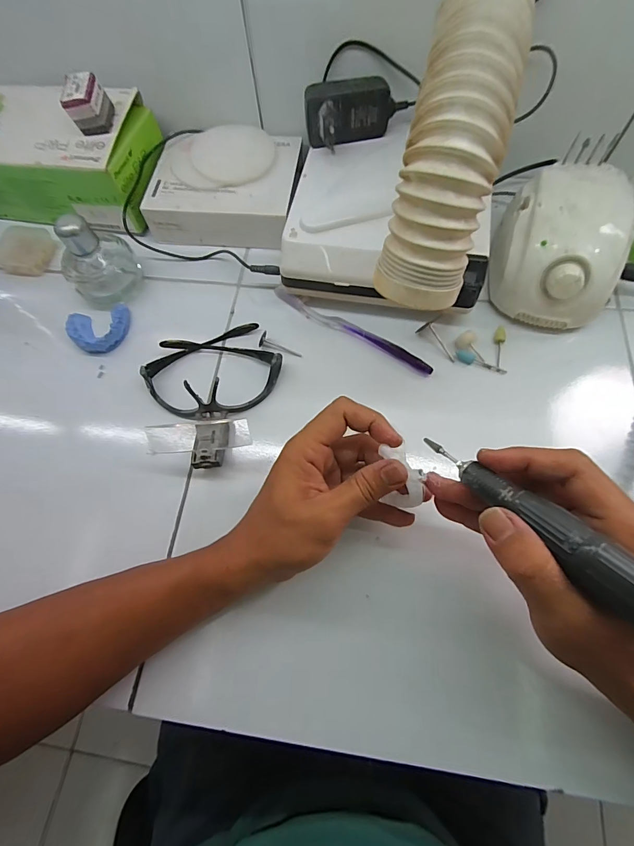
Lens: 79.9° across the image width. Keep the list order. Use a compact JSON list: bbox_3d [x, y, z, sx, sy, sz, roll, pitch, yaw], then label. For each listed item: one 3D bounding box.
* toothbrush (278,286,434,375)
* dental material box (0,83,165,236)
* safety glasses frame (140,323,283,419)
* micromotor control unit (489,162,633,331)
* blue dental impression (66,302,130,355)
[{"bbox_3d":[0.033,-0.096,0.386,0.184,0.012,0.012,32,73,15],"label":"toothbrush"},{"bbox_3d":[-0.307,-0.313,0.450,0.235,0.086,0.117,10,69,7],"label":"dental material box"},{"bbox_3d":[-0.103,-0.053,0.366,0.132,0.034,0.093,-16,68,-3],"label":"safety glasses frame"},{"bbox_3d":[0.232,-0.166,0.368,0.100,0.079,0.132,9,68,7],"label":"micromotor control unit"},{"bbox_3d":[-0.233,-0.102,0.401,0.062,0.016,0.055,-13,67,-2],"label":"blue dental impression"}]

